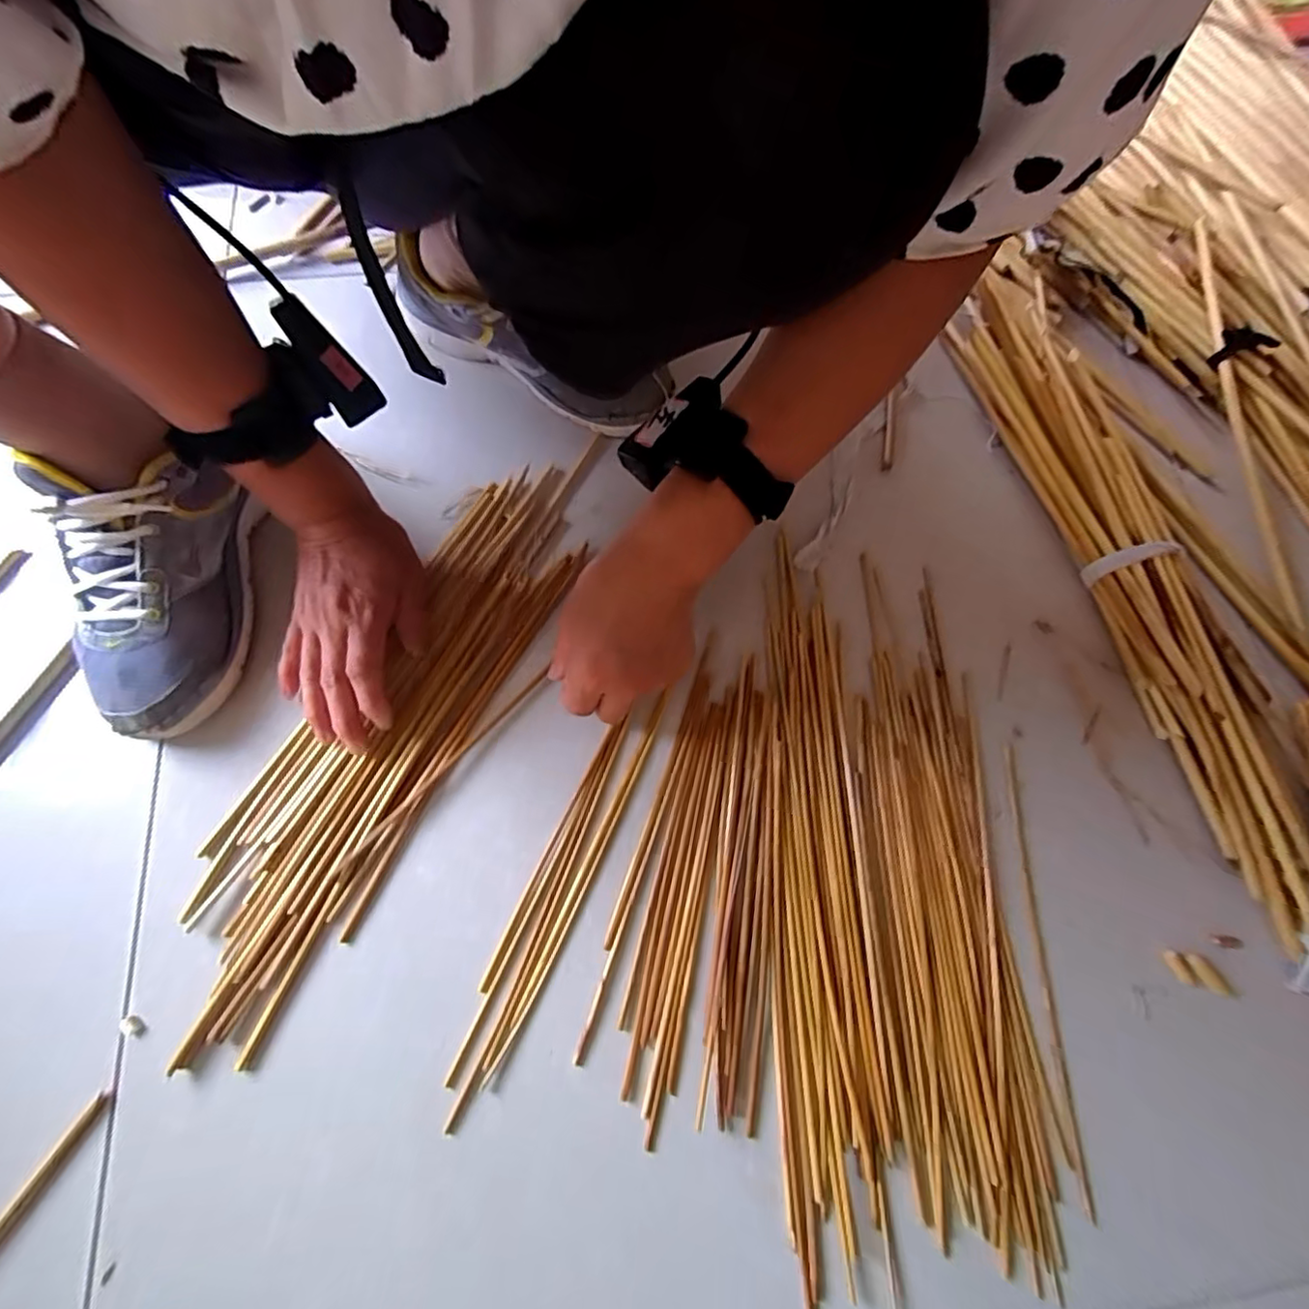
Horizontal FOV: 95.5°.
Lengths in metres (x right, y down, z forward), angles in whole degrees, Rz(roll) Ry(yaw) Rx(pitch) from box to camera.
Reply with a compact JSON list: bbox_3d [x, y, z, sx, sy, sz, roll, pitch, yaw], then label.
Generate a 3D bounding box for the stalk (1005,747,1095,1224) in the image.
[{"bbox_3d":[0.247,0.192,0.378,0.010,0.006,0.262,1,71,-2],"label":"stalk"}]

